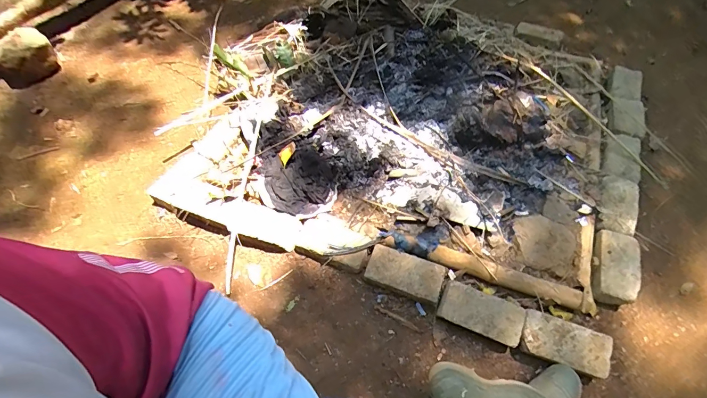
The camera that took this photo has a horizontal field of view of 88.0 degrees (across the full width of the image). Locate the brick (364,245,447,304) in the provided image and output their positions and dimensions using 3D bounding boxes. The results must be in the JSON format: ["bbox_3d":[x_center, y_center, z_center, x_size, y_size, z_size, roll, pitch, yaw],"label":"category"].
[{"bbox_3d":[0.147,0.217,1.047,0.215,0.058,0.110,19,55,10],"label":"brick"}]

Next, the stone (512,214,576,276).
[{"bbox_3d":[0.562,0.120,1.079,0.172,0.034,0.182,25,57,19],"label":"stone"}]

